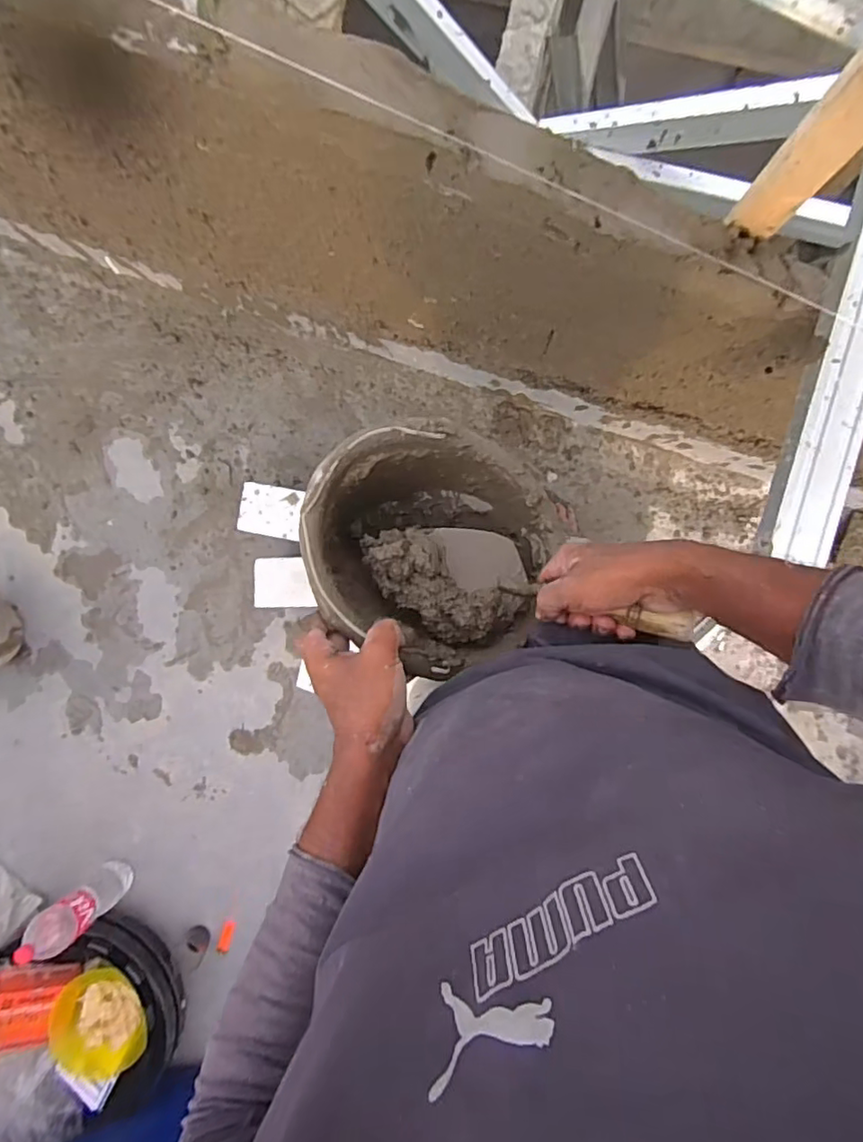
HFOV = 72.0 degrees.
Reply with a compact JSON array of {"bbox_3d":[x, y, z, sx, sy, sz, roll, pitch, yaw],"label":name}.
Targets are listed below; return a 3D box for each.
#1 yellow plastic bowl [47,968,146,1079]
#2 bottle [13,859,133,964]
[{"bbox_3d":[-0.732,0.999,1.334,0.204,0.070,0.203,28,74,-1],"label":"yellow plastic bowl"},{"bbox_3d":[-0.756,0.727,1.244,0.084,0.273,0.097,-41,89,4],"label":"bottle"}]

